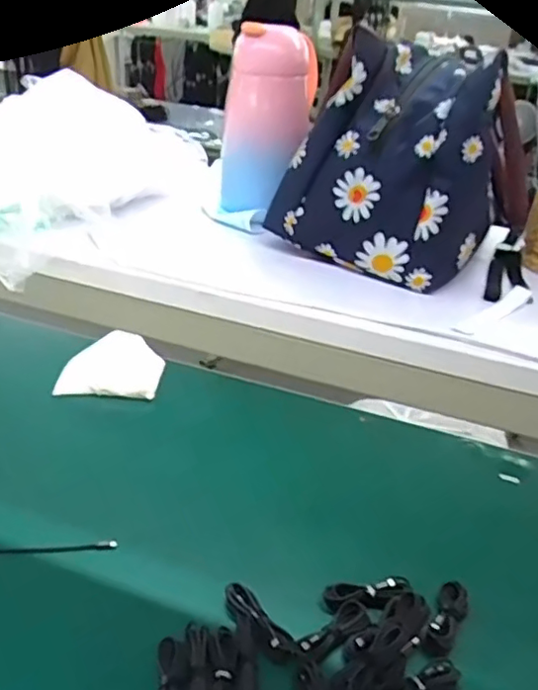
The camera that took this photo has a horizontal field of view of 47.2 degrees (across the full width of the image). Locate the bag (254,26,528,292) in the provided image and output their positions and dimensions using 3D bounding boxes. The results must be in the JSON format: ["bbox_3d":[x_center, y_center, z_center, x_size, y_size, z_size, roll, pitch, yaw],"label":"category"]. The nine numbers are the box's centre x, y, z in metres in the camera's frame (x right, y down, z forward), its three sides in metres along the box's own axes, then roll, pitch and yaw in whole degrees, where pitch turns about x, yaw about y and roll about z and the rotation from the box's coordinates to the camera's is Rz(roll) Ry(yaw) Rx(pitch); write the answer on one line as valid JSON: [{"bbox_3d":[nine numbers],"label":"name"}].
[{"bbox_3d":[0.114,-0.146,0.472,0.156,0.151,0.150,21,32,25],"label":"bag"}]

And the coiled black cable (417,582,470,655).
[{"bbox_3d":[0.221,0.334,0.763,0.037,0.019,0.129,20,32,24],"label":"coiled black cable"}]

